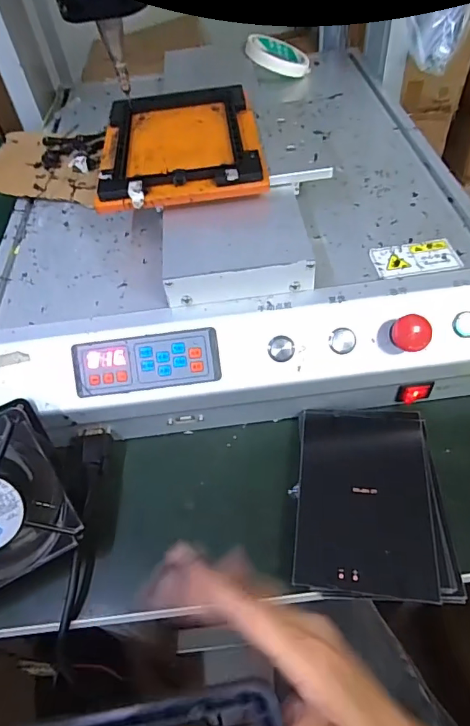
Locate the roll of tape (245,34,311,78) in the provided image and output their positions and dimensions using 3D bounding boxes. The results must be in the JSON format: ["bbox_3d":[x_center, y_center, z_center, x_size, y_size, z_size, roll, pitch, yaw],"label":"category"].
[{"bbox_3d":[0.054,-0.425,0.640,0.085,0.017,0.084,-15,65,-29],"label":"roll of tape"}]

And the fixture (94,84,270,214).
[{"bbox_3d":[-0.054,-0.225,0.460,0.149,0.017,0.208,-7,51,1],"label":"fixture"}]

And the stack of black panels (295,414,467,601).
[{"bbox_3d":[0.110,0.106,0.376,0.116,0.007,0.154,1,52,7],"label":"stack of black panels"}]

